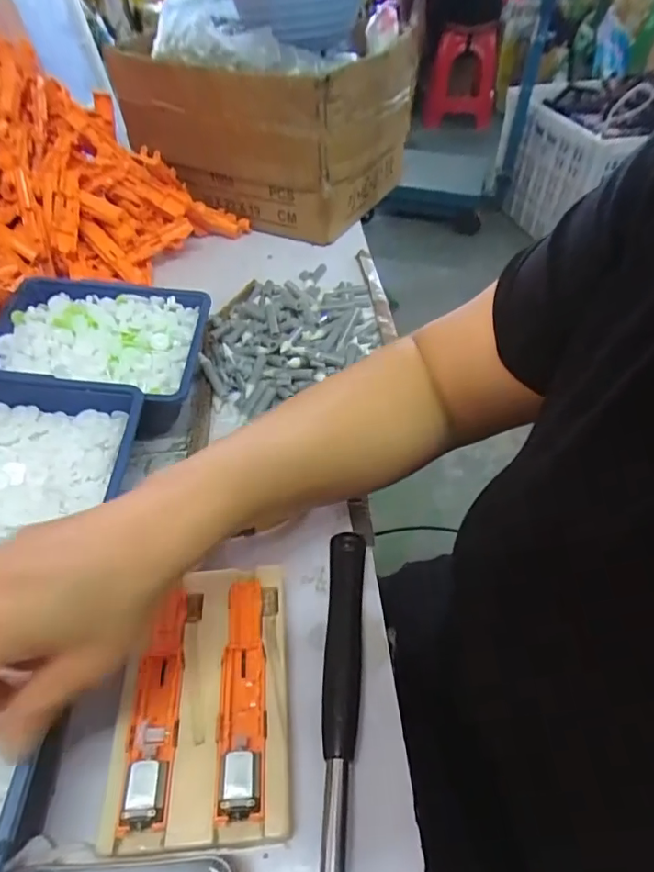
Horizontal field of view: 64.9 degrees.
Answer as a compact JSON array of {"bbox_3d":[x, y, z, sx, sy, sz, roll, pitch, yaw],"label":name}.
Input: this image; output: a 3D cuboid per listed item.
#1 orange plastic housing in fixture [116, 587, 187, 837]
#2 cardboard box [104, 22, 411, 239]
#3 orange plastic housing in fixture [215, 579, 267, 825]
[{"bbox_3d":[-0.092,0.140,0.277,0.024,0.013,0.115,-5,49,-4],"label":"orange plastic housing in fixture"},{"bbox_3d":[-0.080,-0.408,0.673,0.329,0.167,0.250,29,55,23],"label":"cardboard box"},{"bbox_3d":[-0.046,0.134,0.280,0.024,0.013,0.118,-4,49,-3],"label":"orange plastic housing in fixture"}]

